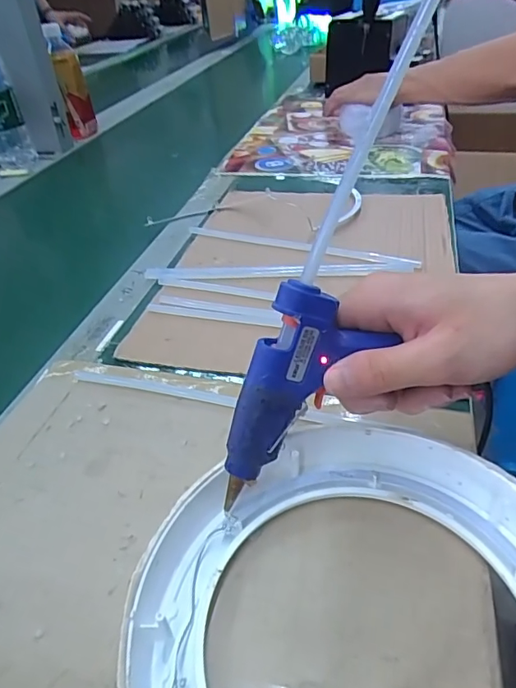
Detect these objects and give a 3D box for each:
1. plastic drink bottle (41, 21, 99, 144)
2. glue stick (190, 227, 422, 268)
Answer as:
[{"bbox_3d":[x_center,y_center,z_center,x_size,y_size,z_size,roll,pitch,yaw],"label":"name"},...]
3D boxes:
[{"bbox_3d":[-0.340,-0.479,0.916,0.048,0.171,0.052,-17,40,-15],"label":"plastic drink bottle"},{"bbox_3d":[0.039,-0.104,0.540,0.260,0.013,0.016,14,42,22],"label":"glue stick"}]

